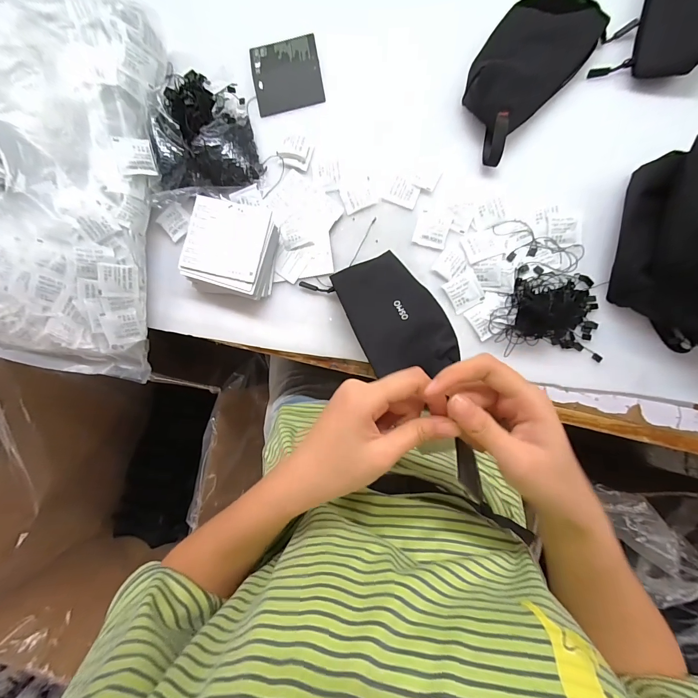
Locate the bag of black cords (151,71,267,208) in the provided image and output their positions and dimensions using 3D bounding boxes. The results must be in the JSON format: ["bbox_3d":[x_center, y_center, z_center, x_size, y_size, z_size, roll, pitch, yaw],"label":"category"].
[{"bbox_3d":[-0.200,-0.271,0.420,0.144,0.053,0.143,-18,85,5],"label":"bag of black cords"}]

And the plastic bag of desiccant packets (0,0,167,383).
[{"bbox_3d":[-0.414,-0.203,0.415,0.341,0.075,0.441,8,88,7],"label":"plastic bag of desiccant packets"}]

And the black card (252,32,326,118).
[{"bbox_3d":[-0.084,-0.369,0.438,0.089,0.004,0.100,-9,86,6],"label":"black card"}]

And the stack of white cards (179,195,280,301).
[{"bbox_3d":[-0.148,-0.124,0.414,0.108,0.037,0.111,11,88,7],"label":"stack of white cards"}]

